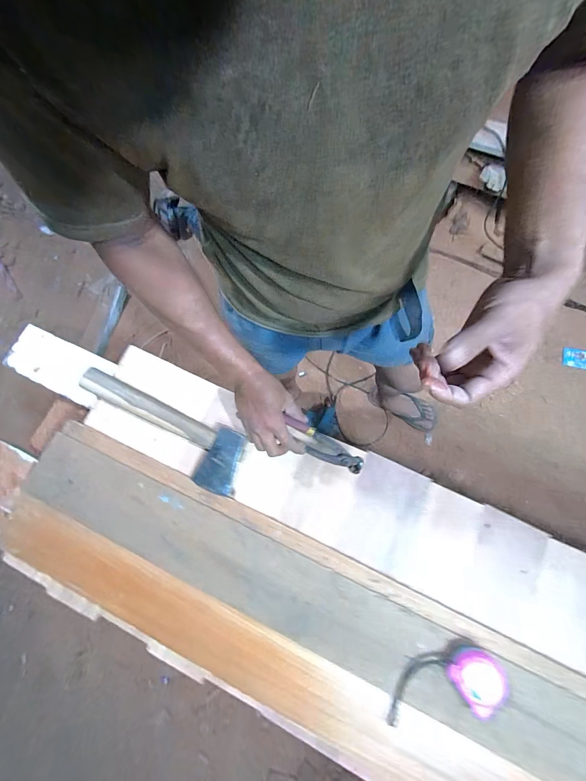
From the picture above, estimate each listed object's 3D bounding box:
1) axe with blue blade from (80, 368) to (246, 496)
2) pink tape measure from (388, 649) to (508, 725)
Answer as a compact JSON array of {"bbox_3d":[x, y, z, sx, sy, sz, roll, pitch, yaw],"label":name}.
[{"bbox_3d":[-0.253,0.069,0.595,0.342,0.030,0.107,23,76,7],"label":"axe with blue blade"},{"bbox_3d":[0.218,0.434,0.479,0.173,0.027,0.075,-19,74,8],"label":"pink tape measure"}]

